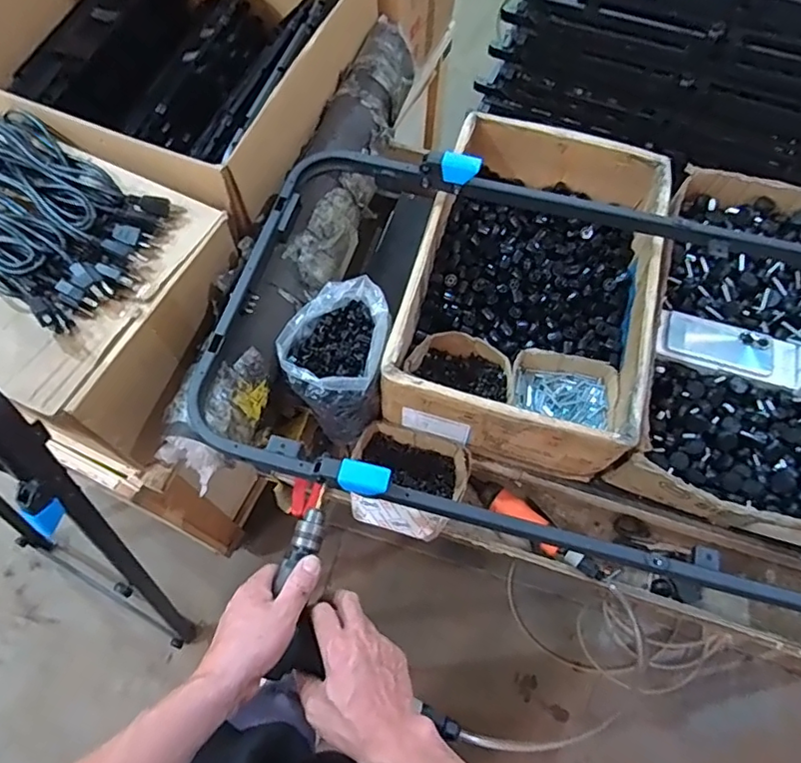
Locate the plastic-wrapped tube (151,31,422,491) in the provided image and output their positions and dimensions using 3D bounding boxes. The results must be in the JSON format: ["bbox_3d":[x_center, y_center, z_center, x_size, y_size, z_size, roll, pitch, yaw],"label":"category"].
[{"bbox_3d":[-0.124,-0.262,0.865,0.129,0.092,0.863,15,66,6],"label":"plastic-wrapped tube"}]

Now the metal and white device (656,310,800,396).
[{"bbox_3d":[0.554,-0.048,0.875,0.300,0.047,0.098,17,66,7],"label":"metal and white device"}]

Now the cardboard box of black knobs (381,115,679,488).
[{"bbox_3d":[0.209,-0.153,0.891,0.356,0.156,0.533,14,66,5],"label":"cardboard box of black knobs"}]

